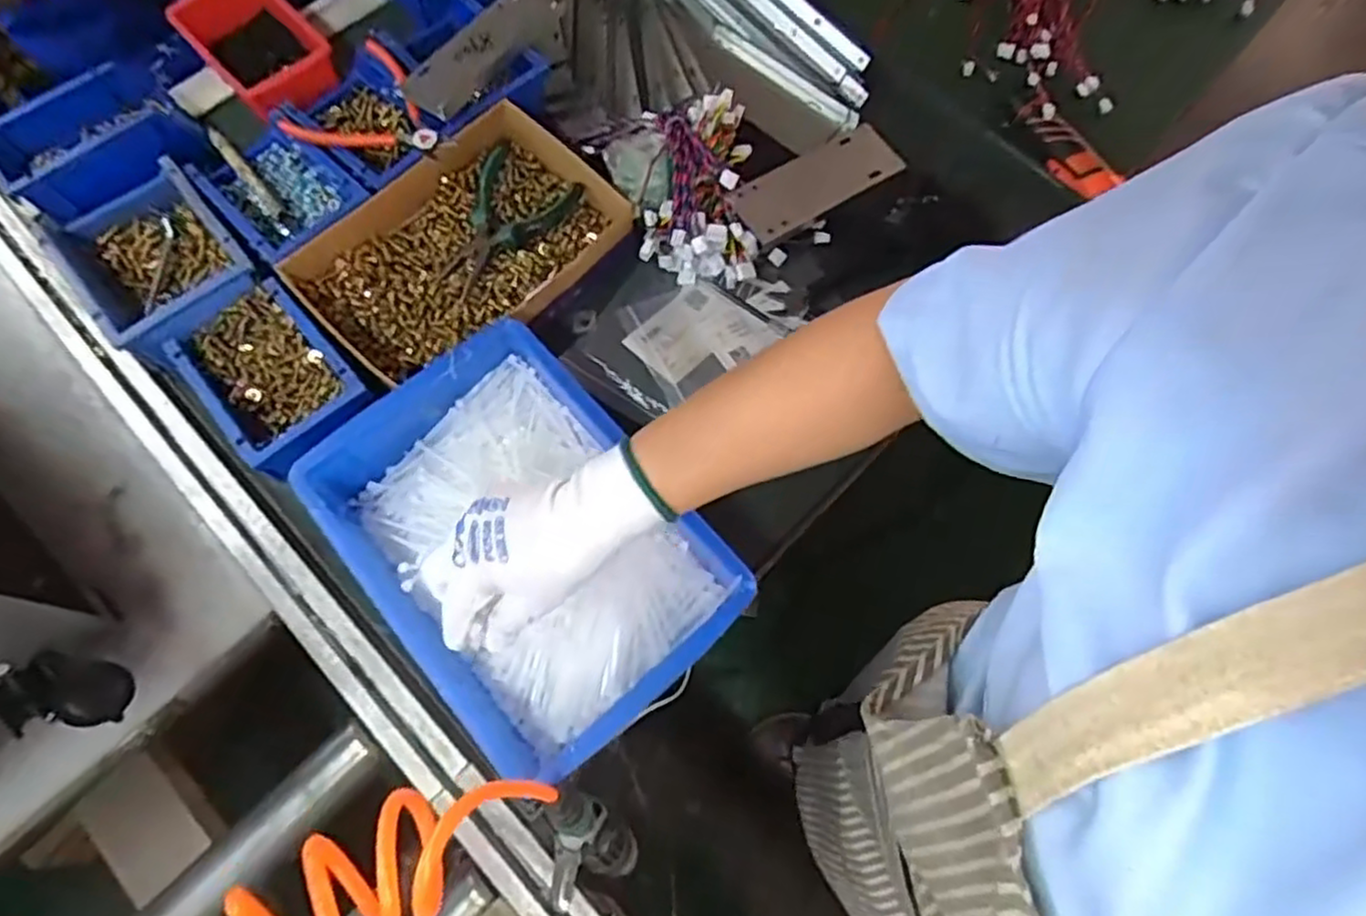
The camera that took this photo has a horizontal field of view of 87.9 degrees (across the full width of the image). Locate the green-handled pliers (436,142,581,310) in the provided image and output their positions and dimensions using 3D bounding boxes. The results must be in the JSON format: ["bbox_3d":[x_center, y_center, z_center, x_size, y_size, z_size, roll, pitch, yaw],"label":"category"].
[{"bbox_3d":[-0.165,-0.208,0.631,0.084,0.038,0.141,30,72,10],"label":"green-handled pliers"}]

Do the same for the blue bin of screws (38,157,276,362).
[{"bbox_3d":[-0.450,-0.173,0.611,0.125,0.080,0.203,-39,75,-14],"label":"blue bin of screws"}]

